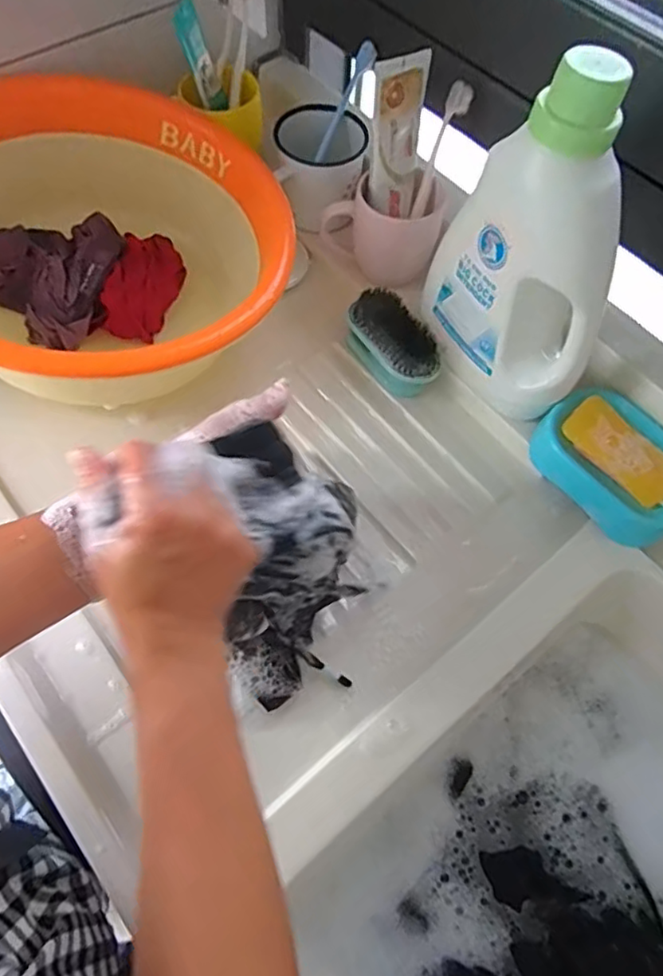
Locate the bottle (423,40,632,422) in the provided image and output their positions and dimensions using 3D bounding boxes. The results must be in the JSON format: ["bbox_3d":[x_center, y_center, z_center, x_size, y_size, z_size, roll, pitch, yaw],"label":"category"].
[{"bbox_3d":[0.159,-0.182,0.489,0.075,0.250,0.149,-19,68,-11],"label":"bottle"}]

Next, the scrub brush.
[{"bbox_3d":[0.062,-0.144,0.620,0.060,0.057,0.109,-35,72,-17],"label":"scrub brush"}]

